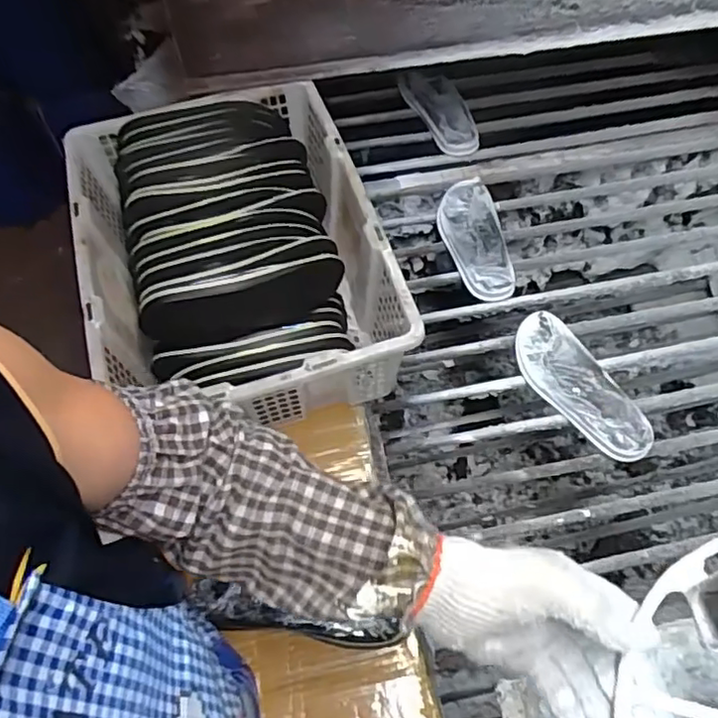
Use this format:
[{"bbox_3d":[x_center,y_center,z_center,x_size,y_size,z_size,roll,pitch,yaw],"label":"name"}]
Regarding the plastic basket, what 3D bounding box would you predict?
[{"bbox_3d":[-0.163,-0.131,0.823,0.357,0.164,0.475,-15,61,-7],"label":"plastic basket"}]

